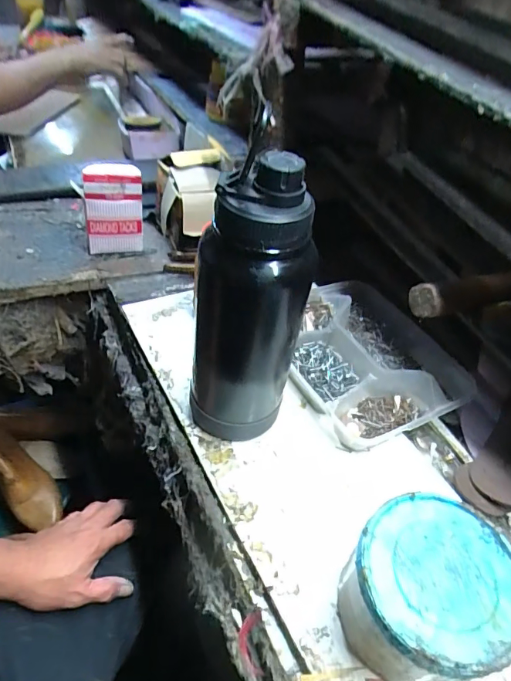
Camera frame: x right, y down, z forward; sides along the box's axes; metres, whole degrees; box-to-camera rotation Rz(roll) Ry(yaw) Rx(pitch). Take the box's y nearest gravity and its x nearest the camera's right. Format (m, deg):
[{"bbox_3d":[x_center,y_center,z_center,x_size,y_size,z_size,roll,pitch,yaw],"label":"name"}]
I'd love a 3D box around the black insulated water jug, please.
[{"bbox_3d":[-0.006,-0.014,0.358,0.068,0.251,0.068,26,48,19],"label":"black insulated water jug"}]

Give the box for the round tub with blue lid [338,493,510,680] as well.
[{"bbox_3d":[0.115,0.174,0.310,0.096,0.081,0.104,3,44,-3],"label":"round tub with blue lid"}]

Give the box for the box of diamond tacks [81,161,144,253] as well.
[{"bbox_3d":[-0.198,-0.181,0.626,0.078,0.120,0.040,-7,46,-13],"label":"box of diamond tacks"}]

